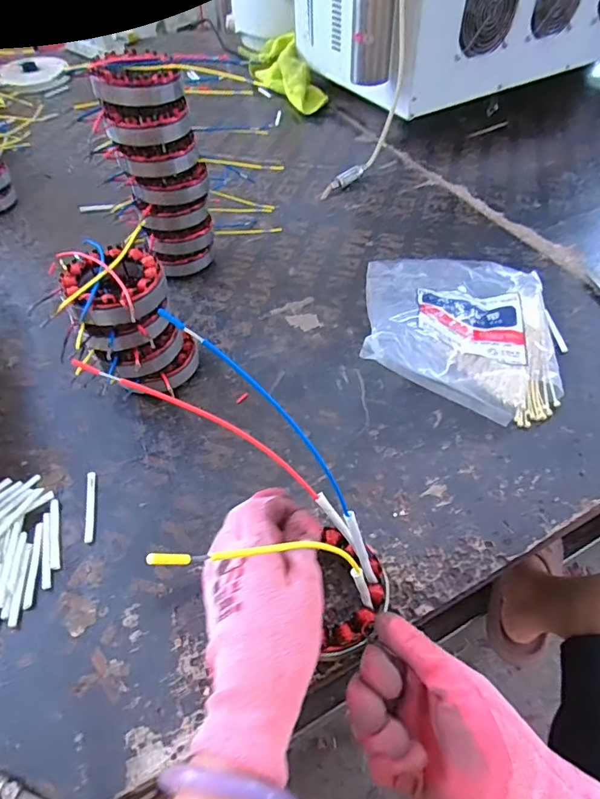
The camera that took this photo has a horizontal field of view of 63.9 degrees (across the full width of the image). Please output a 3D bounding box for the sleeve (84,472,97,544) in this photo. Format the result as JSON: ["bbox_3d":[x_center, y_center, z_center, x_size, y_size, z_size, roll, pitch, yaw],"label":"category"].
[{"bbox_3d":[-0.179,0.091,0.411,0.008,0.004,0.065,-10,52,-7],"label":"sleeve"}]

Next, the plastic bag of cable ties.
[{"bbox_3d":[0.171,-0.095,0.517,0.207,0.065,0.253,8,52,7],"label":"plastic bag of cable ties"}]

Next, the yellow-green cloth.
[{"bbox_3d":[-0.030,-0.675,0.994,0.097,0.071,0.266,-15,53,-11],"label":"yellow-green cloth"}]

